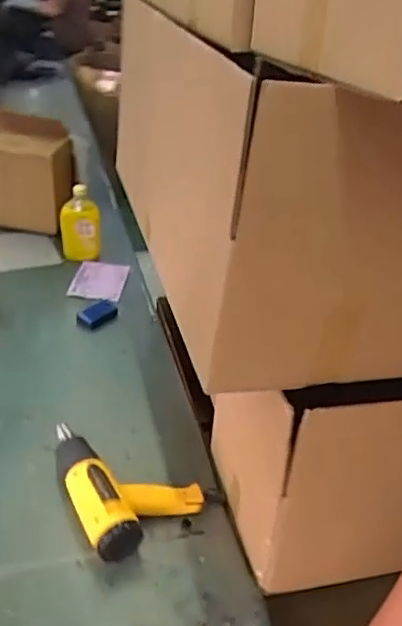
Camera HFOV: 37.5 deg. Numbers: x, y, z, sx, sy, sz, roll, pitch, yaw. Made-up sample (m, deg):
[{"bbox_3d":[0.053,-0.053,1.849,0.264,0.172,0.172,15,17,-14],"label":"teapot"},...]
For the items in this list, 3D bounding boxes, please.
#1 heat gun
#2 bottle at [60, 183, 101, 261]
[{"bbox_3d":[-0.113,0.258,0.977,0.230,0.070,0.247,-15,39,-29],"label":"heat gun"},{"bbox_3d":[-0.326,-0.244,1.597,0.104,0.204,0.070,-7,26,-21],"label":"bottle"}]

